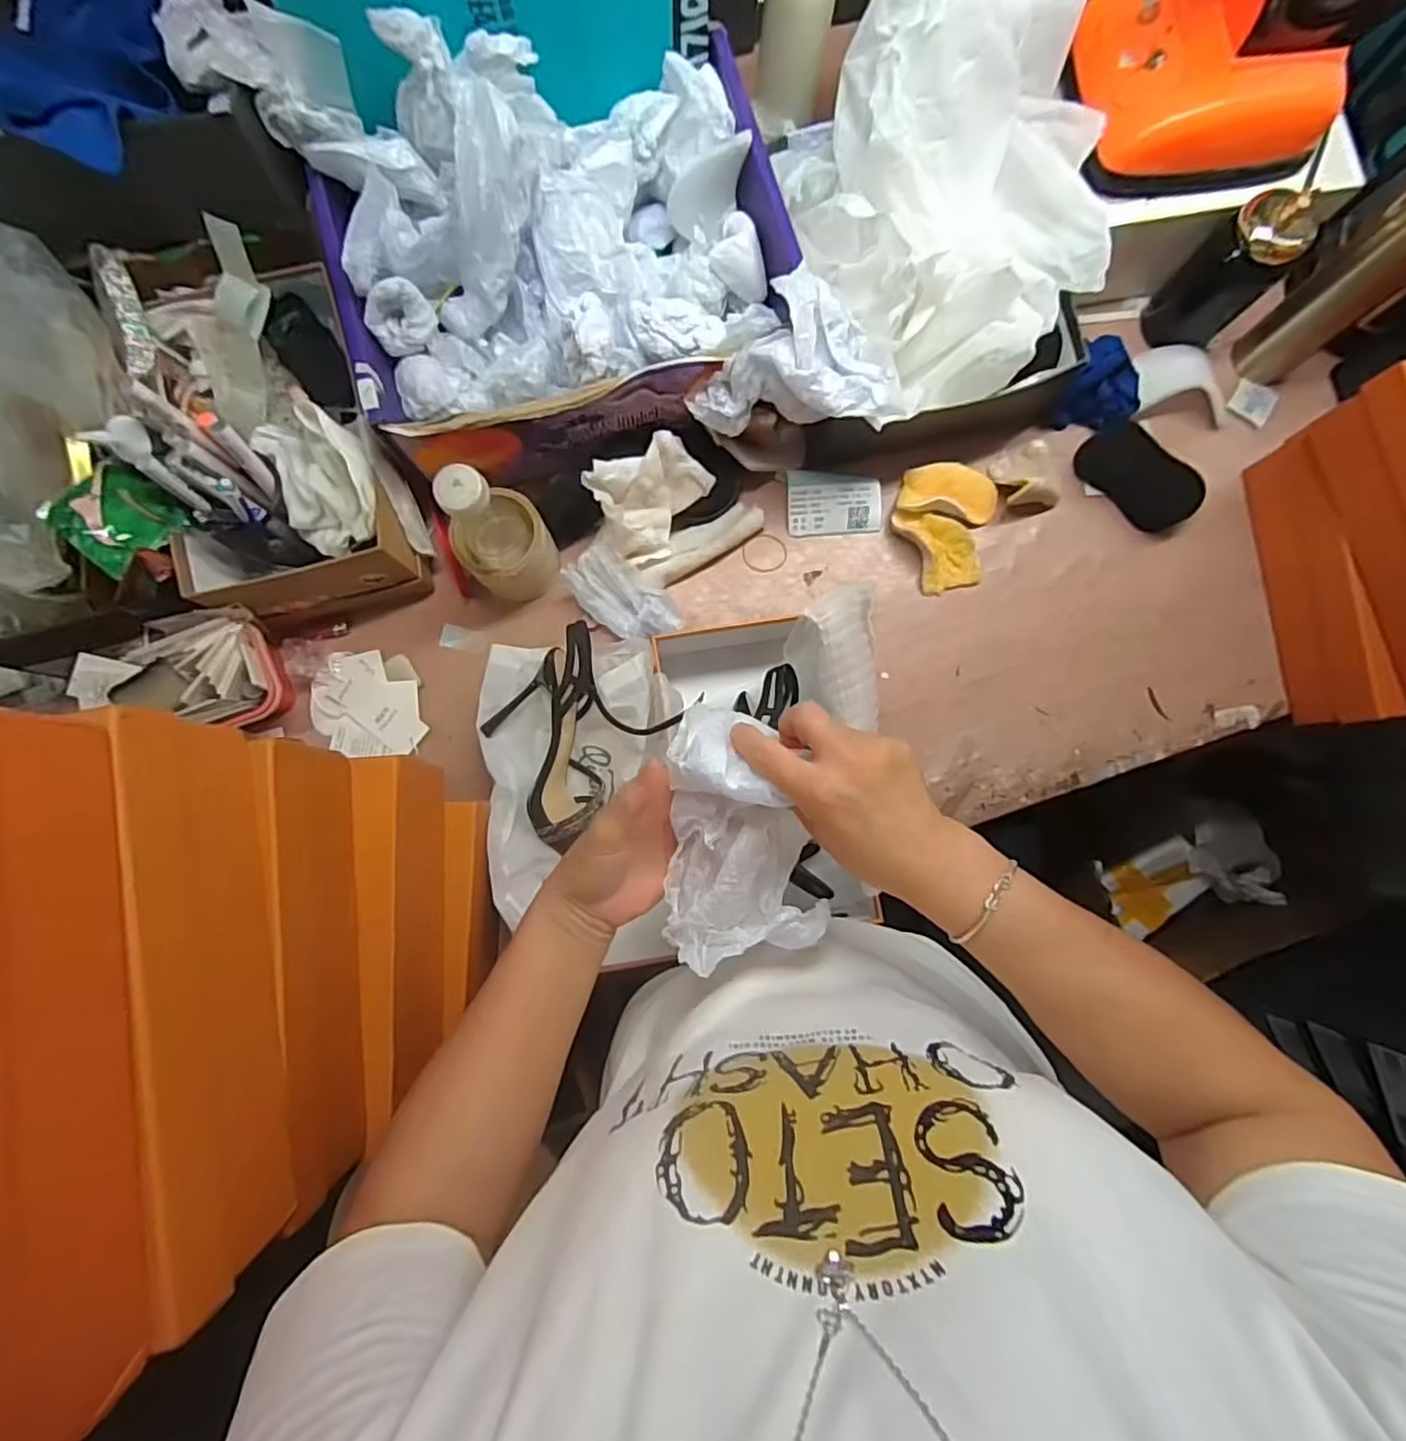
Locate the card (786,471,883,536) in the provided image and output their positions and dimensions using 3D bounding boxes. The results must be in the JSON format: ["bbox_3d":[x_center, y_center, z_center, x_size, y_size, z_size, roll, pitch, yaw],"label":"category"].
[{"bbox_3d":[0.140,-0.230,0.682,0.100,0.006,0.064,-2,111,0],"label":"card"}]

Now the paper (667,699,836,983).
[{"bbox_3d":[0.016,0.068,0.395,0.092,0.066,0.150,-12,84,-1],"label":"paper"}]

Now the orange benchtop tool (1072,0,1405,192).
[{"bbox_3d":[0.458,-0.601,0.519,0.208,0.198,0.163,-3,84,-1],"label":"orange benchtop tool"}]

